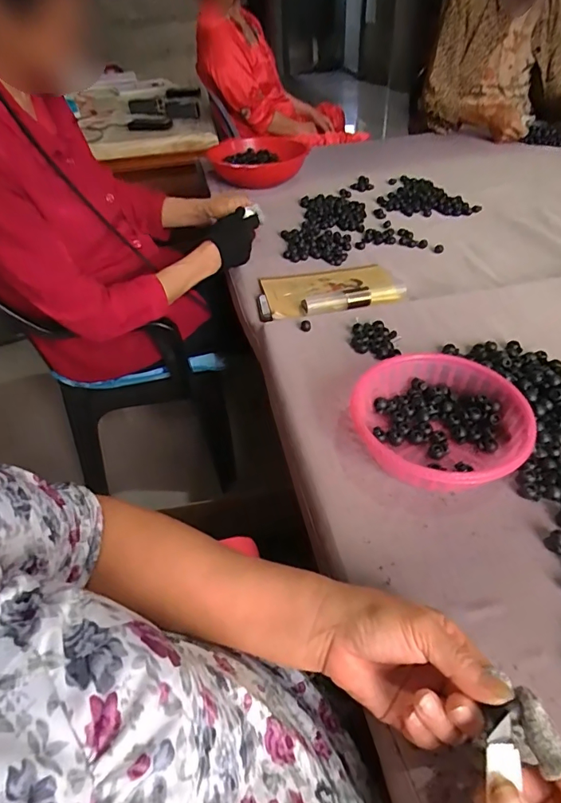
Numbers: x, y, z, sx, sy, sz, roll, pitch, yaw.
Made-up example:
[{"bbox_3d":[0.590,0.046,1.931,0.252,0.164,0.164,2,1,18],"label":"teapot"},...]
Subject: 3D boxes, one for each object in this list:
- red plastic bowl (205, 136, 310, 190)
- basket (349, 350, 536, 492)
[{"bbox_3d":[-0.059,-0.580,1.101,0.223,0.071,0.206,-2,44,2],"label":"red plastic bowl"},{"bbox_3d":[0.159,0.020,0.466,0.167,0.049,0.171,8,45,12],"label":"basket"}]

